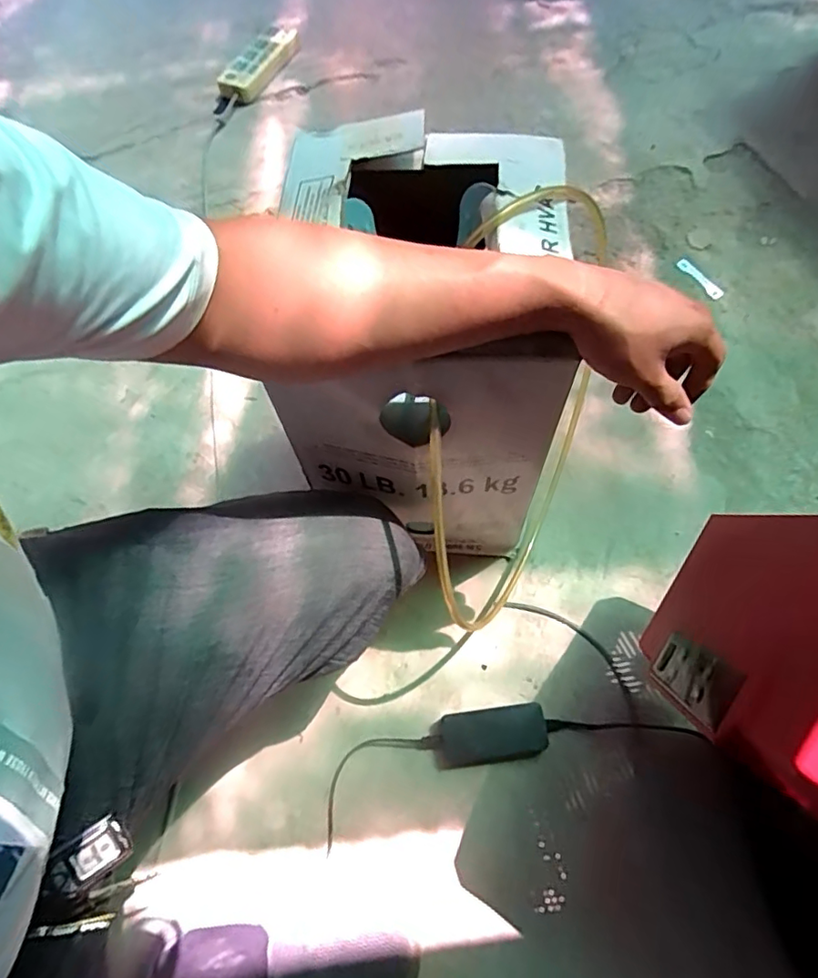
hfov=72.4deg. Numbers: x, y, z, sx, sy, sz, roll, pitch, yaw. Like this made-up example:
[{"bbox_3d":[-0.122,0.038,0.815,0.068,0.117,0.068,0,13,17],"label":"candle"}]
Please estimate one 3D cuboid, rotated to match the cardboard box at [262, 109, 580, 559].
[{"bbox_3d":[0.016,-0.123,0.601,0.229,0.385,0.269,1,68,3],"label":"cardboard box"}]

